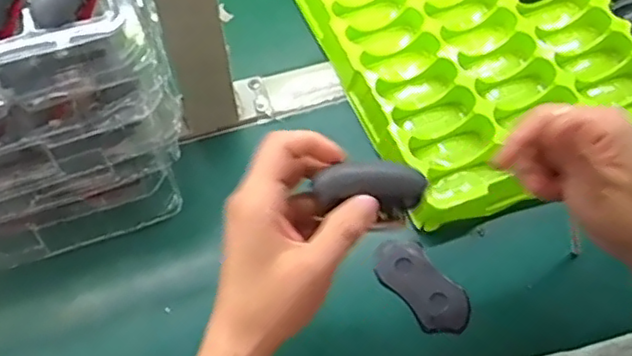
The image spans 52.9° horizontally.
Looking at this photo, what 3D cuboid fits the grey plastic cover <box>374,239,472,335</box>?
[{"bbox_3d":[0.079,0.081,0.476,0.041,0.004,0.081,-36,69,-16],"label":"grey plastic cover"}]

